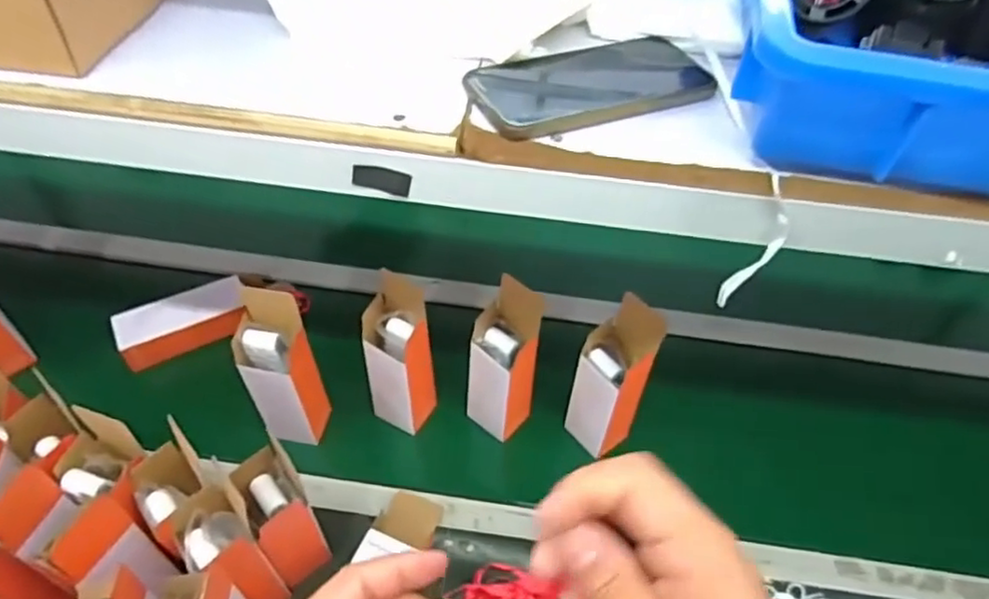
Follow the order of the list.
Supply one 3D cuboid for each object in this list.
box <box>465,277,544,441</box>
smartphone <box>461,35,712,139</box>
[{"bbox_3d":[0.014,0.080,0.816,0.073,0.233,0.065,37,57,24],"label":"box"},{"bbox_3d":[0.063,-0.147,0.446,0.162,0.012,0.079,-19,54,-19],"label":"smartphone"}]

